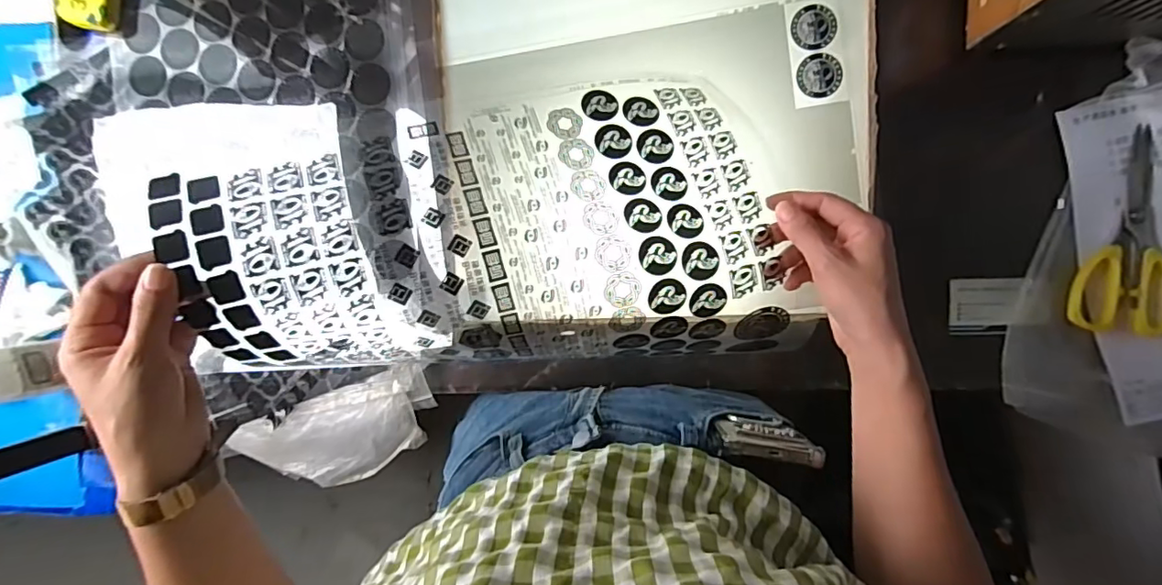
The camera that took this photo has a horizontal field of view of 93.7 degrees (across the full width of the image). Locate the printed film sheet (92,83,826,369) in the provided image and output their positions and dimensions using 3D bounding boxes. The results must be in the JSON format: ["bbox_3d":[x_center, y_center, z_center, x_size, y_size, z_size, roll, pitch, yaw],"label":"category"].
[{"bbox_3d":[-0.062,-0.053,0.374,0.423,0.053,0.203,1,95,-11],"label":"printed film sheet"}]

